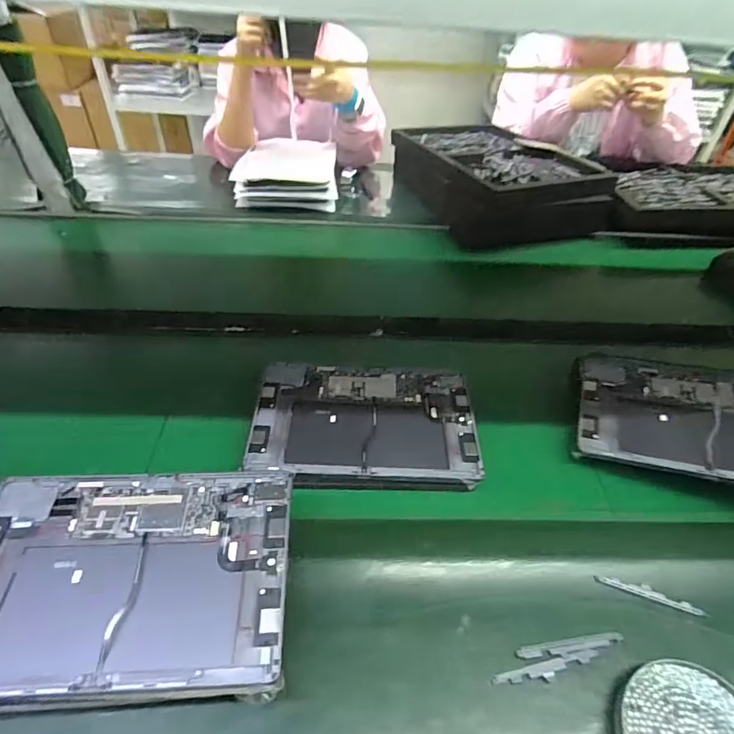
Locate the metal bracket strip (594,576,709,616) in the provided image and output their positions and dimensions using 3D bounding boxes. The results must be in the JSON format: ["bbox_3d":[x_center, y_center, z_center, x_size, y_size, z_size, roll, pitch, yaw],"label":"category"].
[{"bbox_3d":[0.262,0.209,0.433,0.094,0.004,0.014,16,45,13],"label":"metal bracket strip"}]

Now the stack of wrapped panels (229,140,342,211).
[{"bbox_3d":[-0.176,-0.435,1.050,0.211,0.074,0.248,-1,44,-5],"label":"stack of wrapped panels"}]

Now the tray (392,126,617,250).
[{"bbox_3d":[0.277,-0.416,1.050,0.329,0.134,0.453,-12,46,-15],"label":"tray"}]

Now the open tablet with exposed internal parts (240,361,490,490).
[{"bbox_3d":[-0.002,0.062,0.544,0.249,0.009,0.170,2,45,-3],"label":"open tablet with exposed internal parts"}]

